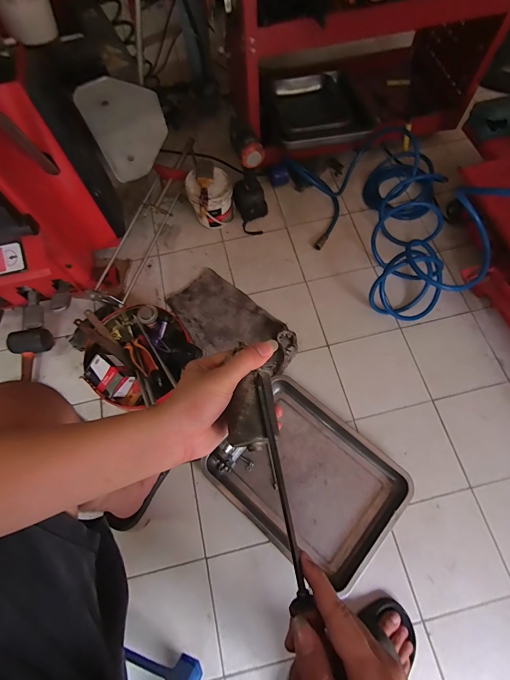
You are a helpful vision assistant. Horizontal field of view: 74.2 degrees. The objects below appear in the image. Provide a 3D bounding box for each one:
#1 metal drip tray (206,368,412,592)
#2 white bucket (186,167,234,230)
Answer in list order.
[{"bbox_3d":[0.115,0.297,0.741,0.367,0.045,0.297,38,75,15],"label":"metal drip tray"},{"bbox_3d":[-0.119,-0.393,0.964,0.126,0.127,0.132,-24,70,-7],"label":"white bucket"}]

